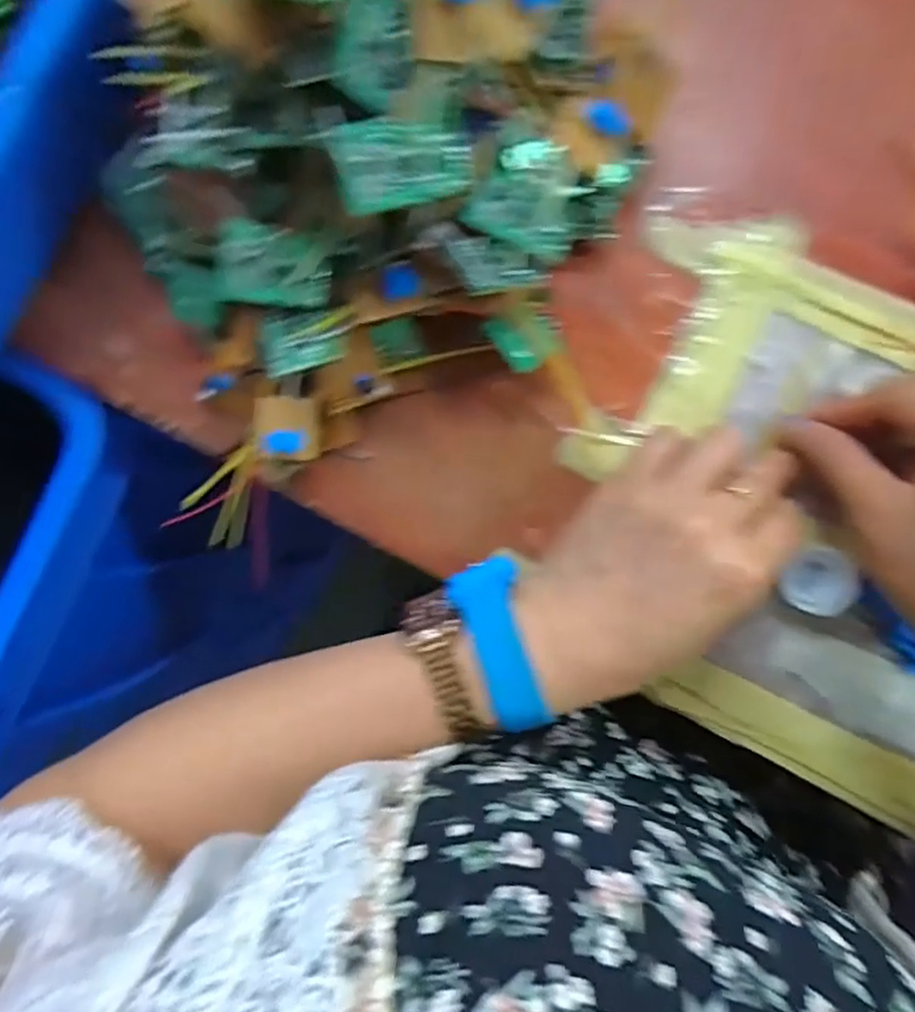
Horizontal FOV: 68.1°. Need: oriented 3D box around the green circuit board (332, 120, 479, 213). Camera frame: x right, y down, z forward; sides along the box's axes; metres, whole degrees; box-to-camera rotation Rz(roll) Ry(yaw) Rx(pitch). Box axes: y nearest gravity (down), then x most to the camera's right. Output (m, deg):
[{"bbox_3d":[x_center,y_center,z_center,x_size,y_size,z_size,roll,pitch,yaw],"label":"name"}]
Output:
[{"bbox_3d":[-0.019,-0.125,0.246,0.048,0.004,0.028,-13,106,-6],"label":"green circuit board"}]

